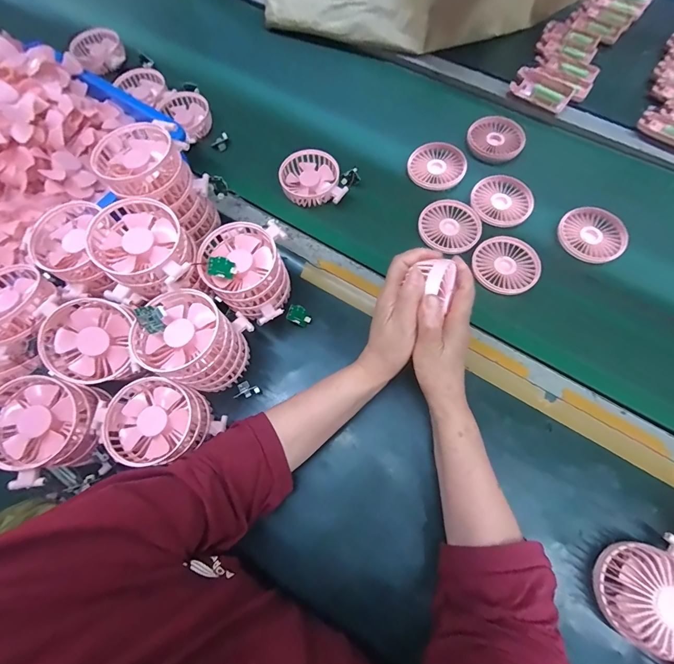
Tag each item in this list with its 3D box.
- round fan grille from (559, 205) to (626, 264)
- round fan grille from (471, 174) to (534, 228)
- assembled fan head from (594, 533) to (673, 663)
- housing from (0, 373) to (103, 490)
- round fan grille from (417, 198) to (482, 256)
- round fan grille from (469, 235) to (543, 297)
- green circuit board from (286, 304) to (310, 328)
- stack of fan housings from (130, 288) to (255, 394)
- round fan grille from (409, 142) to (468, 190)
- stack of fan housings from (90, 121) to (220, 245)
[{"bbox_3d":[0.370,-0.142,0.515,0.081,0.011,0.087,-2,73,8],"label":"round fan grille"},{"bbox_3d":[0.251,-0.200,0.542,0.086,0.011,0.093,-1,69,2],"label":"round fan grille"},{"bbox_3d":[0.308,0.249,0.342,0.091,0.046,0.101,25,72,11],"label":"assembled fan head"},{"bbox_3d":[-0.313,0.099,0.380,0.095,0.056,0.101,32,74,13],"label":"housing"},{"bbox_3d":[0.166,-0.156,0.525,0.087,0.008,0.089,-1,69,2],"label":"round fan grille"},{"bbox_3d":[0.237,-0.096,0.498,0.087,0.004,0.091,-1,69,2],"label":"round fan grille"},{"bbox_3d":[-0.051,-0.022,0.477,0.032,0.006,0.023,27,89,-25],"label":"green circuit board"},{"bbox_3d":[-0.161,0.014,0.405,0.092,0.102,0.094,10,70,6],"label":"stack of fan housings"},{"bbox_3d":[0.158,-0.265,0.568,0.084,0.018,0.095,3,69,3],"label":"round fan grille"},{"bbox_3d":[-0.230,-0.185,0.462,0.104,0.114,0.097,39,75,15],"label":"stack of fan housings"}]

